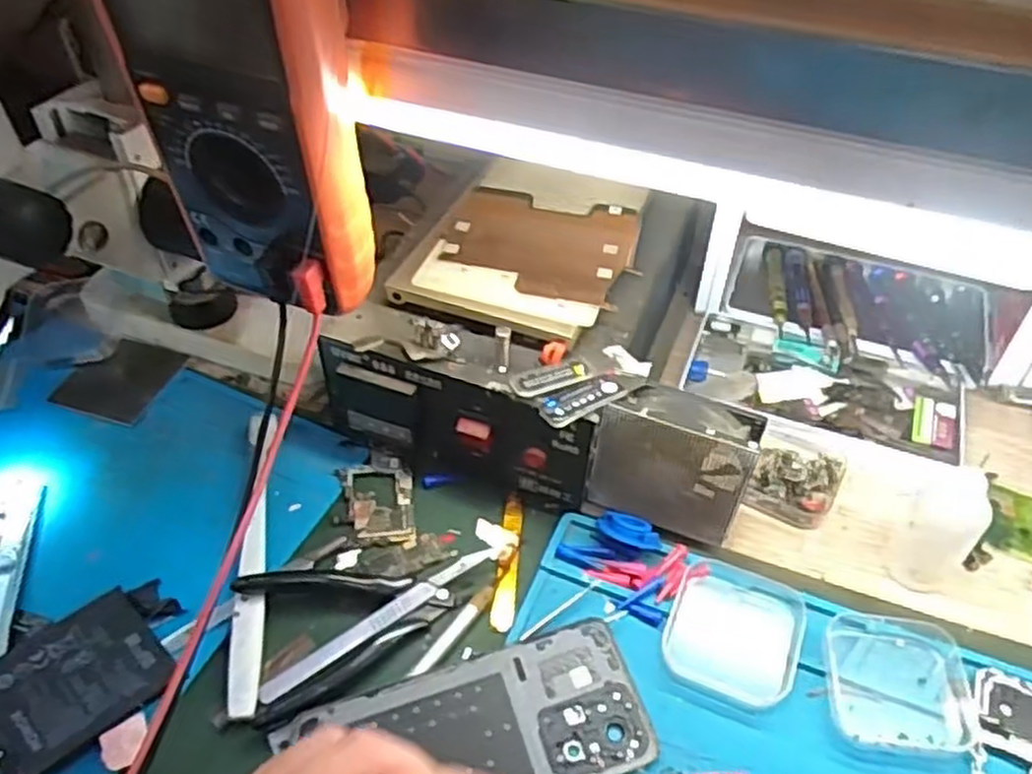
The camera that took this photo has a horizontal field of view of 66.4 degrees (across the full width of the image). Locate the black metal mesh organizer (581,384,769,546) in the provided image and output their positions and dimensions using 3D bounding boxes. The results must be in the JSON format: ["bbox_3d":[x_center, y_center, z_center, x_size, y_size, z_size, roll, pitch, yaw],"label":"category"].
[{"bbox_3d":[0.083,0.042,0.427,0.081,0.084,0.029,12,46,11],"label":"black metal mesh organizer"}]

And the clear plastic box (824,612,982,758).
[{"bbox_3d":[0.185,0.142,0.383,0.067,0.014,0.068,3,45,2],"label":"clear plastic box"}]

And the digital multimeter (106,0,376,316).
[{"bbox_3d":[-0.107,-0.109,0.314,0.087,0.169,0.046,11,46,9],"label":"digital multimeter"}]

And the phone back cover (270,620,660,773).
[{"bbox_3d":[-0.017,0.161,0.362,0.159,0.010,0.074,-14,47,-15],"label":"phone back cover"}]

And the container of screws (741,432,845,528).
[{"bbox_3d":[0.168,0.054,0.474,0.049,0.018,0.053,19,48,17],"label":"container of screws"}]

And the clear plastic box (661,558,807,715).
[{"bbox_3d":[0.111,0.123,0.400,0.064,0.013,0.072,15,47,14],"label":"clear plastic box"}]

